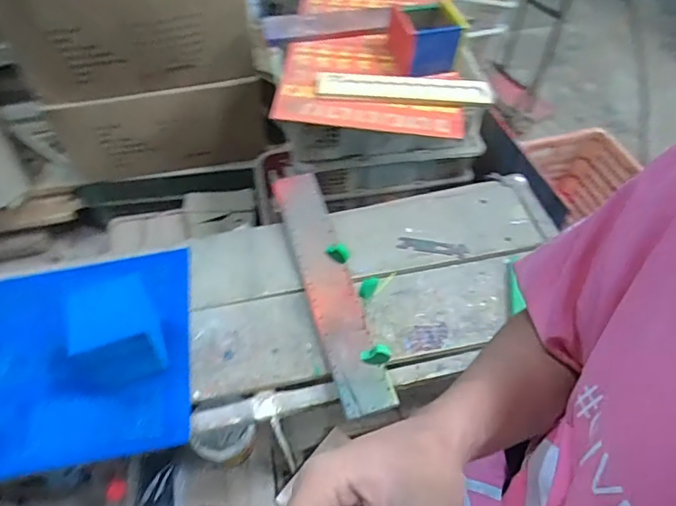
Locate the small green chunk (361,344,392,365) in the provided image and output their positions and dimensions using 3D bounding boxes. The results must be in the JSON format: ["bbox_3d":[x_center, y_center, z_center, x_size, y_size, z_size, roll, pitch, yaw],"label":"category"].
[{"bbox_3d":[0.055,0.147,0.719,0.043,0.035,0.016,9,53,5],"label":"small green chunk"}]

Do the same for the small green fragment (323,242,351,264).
[{"bbox_3d":[-0.002,-0.001,0.813,0.041,0.033,0.015,15,54,10],"label":"small green fragment"}]

